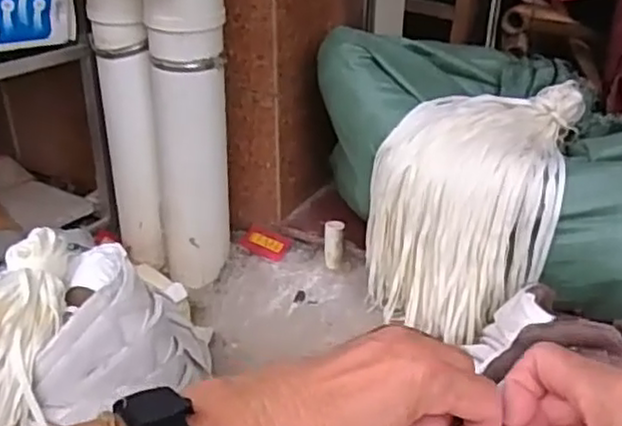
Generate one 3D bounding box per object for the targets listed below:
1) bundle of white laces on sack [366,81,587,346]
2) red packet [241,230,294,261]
[{"bbox_3d":[0.270,-0.005,1.013,0.348,0.265,0.214,-9,33,-15],"label":"bundle of white laces on sack"},{"bbox_3d":[-0.081,0.055,1.239,0.093,0.006,0.050,19,57,28],"label":"red packet"}]

